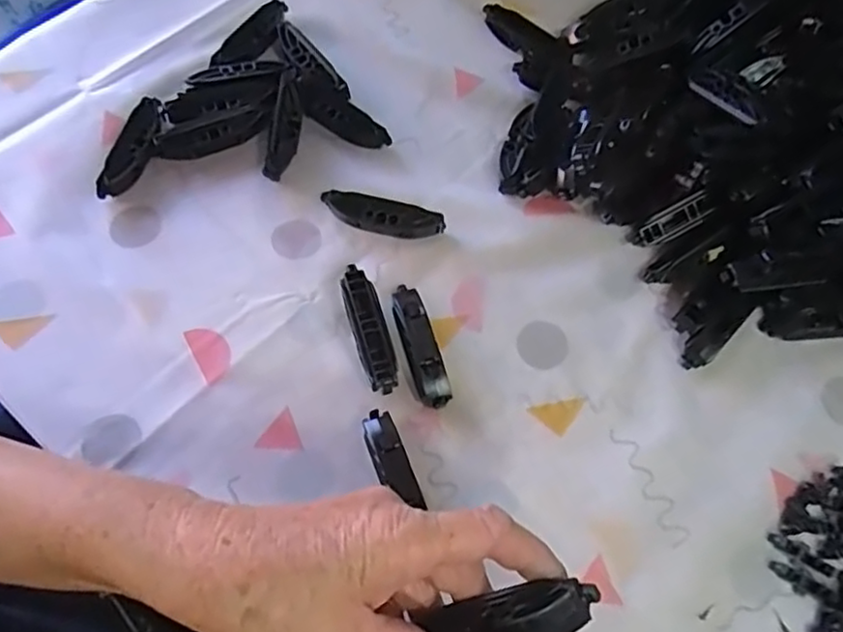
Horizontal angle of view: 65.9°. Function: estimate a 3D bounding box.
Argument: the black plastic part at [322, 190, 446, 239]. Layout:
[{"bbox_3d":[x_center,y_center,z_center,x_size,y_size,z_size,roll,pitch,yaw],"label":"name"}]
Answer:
[{"bbox_3d":[-0.026,-0.067,0.429,0.080,0.017,0.017,12,65,1],"label":"black plastic part"}]

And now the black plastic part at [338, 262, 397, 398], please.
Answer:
[{"bbox_3d":[-0.031,0.008,0.393,0.020,0.016,0.079,-16,68,-11],"label":"black plastic part"}]

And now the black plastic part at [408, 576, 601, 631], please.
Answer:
[{"bbox_3d":[0.032,0.123,0.257,0.074,0.018,0.025,-21,67,15],"label":"black plastic part"}]

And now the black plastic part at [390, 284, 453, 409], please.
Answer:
[{"bbox_3d":[-0.002,0.016,0.393,0.020,0.016,0.079,-15,67,-11],"label":"black plastic part"}]

